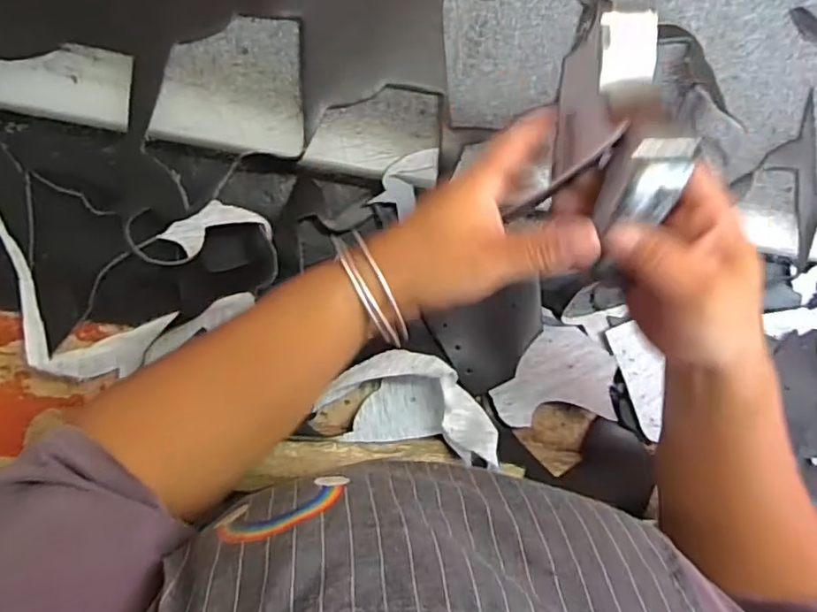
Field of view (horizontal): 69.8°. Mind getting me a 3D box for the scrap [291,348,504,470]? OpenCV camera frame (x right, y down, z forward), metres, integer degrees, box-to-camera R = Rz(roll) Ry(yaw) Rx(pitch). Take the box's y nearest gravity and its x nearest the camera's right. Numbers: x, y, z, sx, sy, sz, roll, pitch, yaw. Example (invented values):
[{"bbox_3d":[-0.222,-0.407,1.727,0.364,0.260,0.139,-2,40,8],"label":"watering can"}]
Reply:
[{"bbox_3d":[0.001,0.071,0.437,0.133,0.047,0.070,10,92,-10],"label":"scrap"}]

